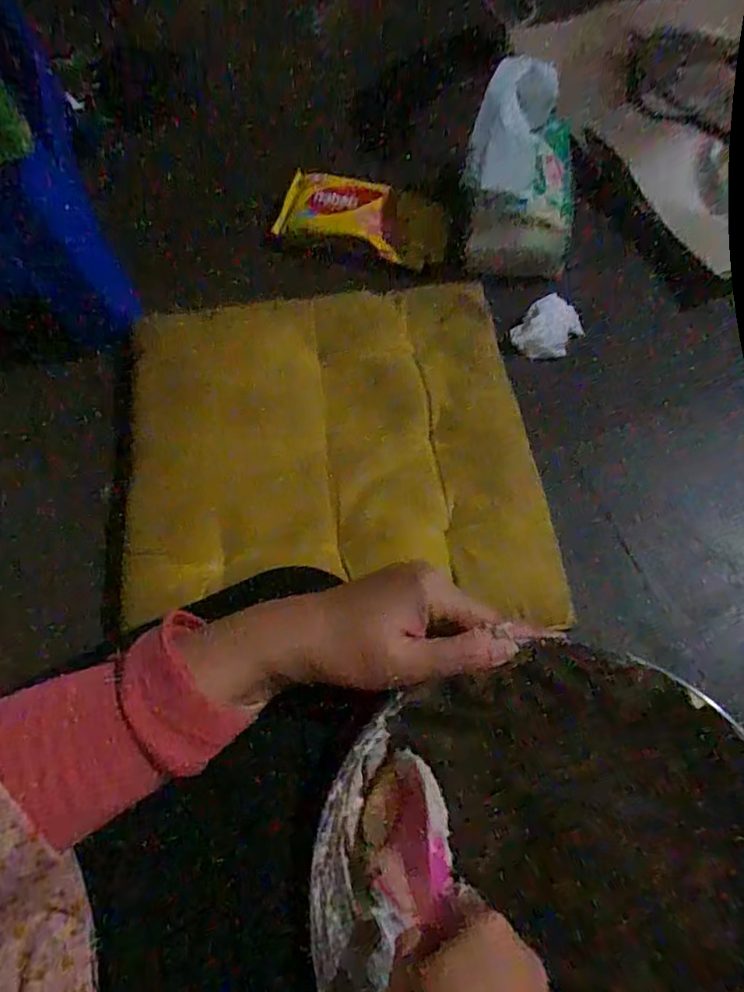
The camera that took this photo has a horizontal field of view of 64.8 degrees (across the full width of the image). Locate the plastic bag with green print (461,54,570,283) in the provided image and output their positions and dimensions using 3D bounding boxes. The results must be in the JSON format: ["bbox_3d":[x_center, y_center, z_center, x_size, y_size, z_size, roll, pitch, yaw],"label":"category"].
[{"bbox_3d":[0.157,-0.346,0.607,0.116,0.124,0.202,9,66,4],"label":"plastic bag with green print"}]

